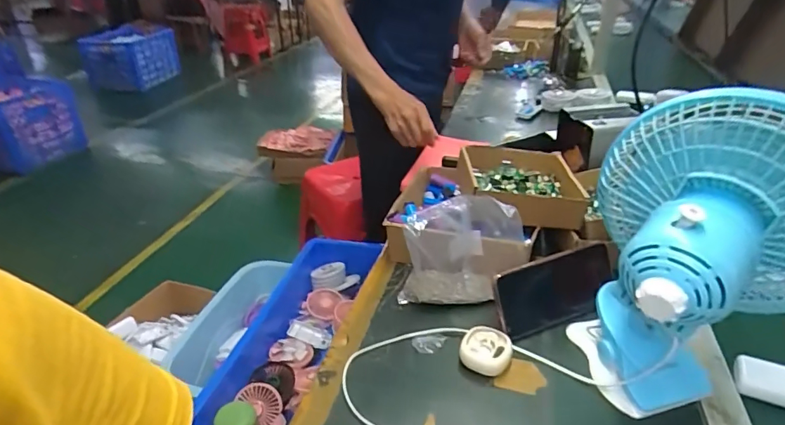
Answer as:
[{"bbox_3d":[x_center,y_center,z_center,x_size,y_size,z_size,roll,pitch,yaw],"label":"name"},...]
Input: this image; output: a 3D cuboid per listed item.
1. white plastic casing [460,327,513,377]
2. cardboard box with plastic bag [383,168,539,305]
[{"bbox_3d":[0.107,0.160,0.533,0.055,0.026,0.054,-2,31,1],"label":"white plastic casing"},{"bbox_3d":[0.088,0.036,0.630,0.200,0.140,0.127,2,31,8],"label":"cardboard box with plastic bag"}]

